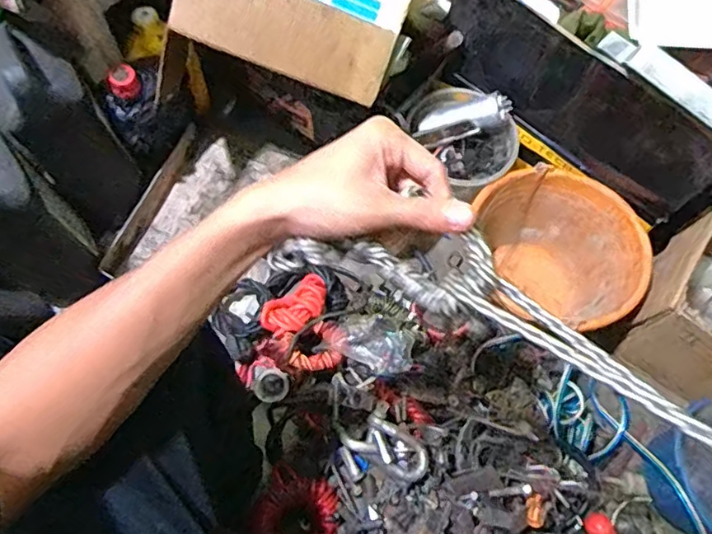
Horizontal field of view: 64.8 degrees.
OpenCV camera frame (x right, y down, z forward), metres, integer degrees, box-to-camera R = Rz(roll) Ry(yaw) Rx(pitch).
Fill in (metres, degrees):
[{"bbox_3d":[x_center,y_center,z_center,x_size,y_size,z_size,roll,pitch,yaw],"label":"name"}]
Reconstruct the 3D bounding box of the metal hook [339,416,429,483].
[{"bbox_3d":[0.037,0.217,0.681,0.109,0.021,0.050,26,75,24],"label":"metal hook"}]

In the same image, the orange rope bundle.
[{"bbox_3d":[-0.085,0.058,0.828,0.111,0.043,0.067,-40,75,-16],"label":"orange rope bundle"}]

